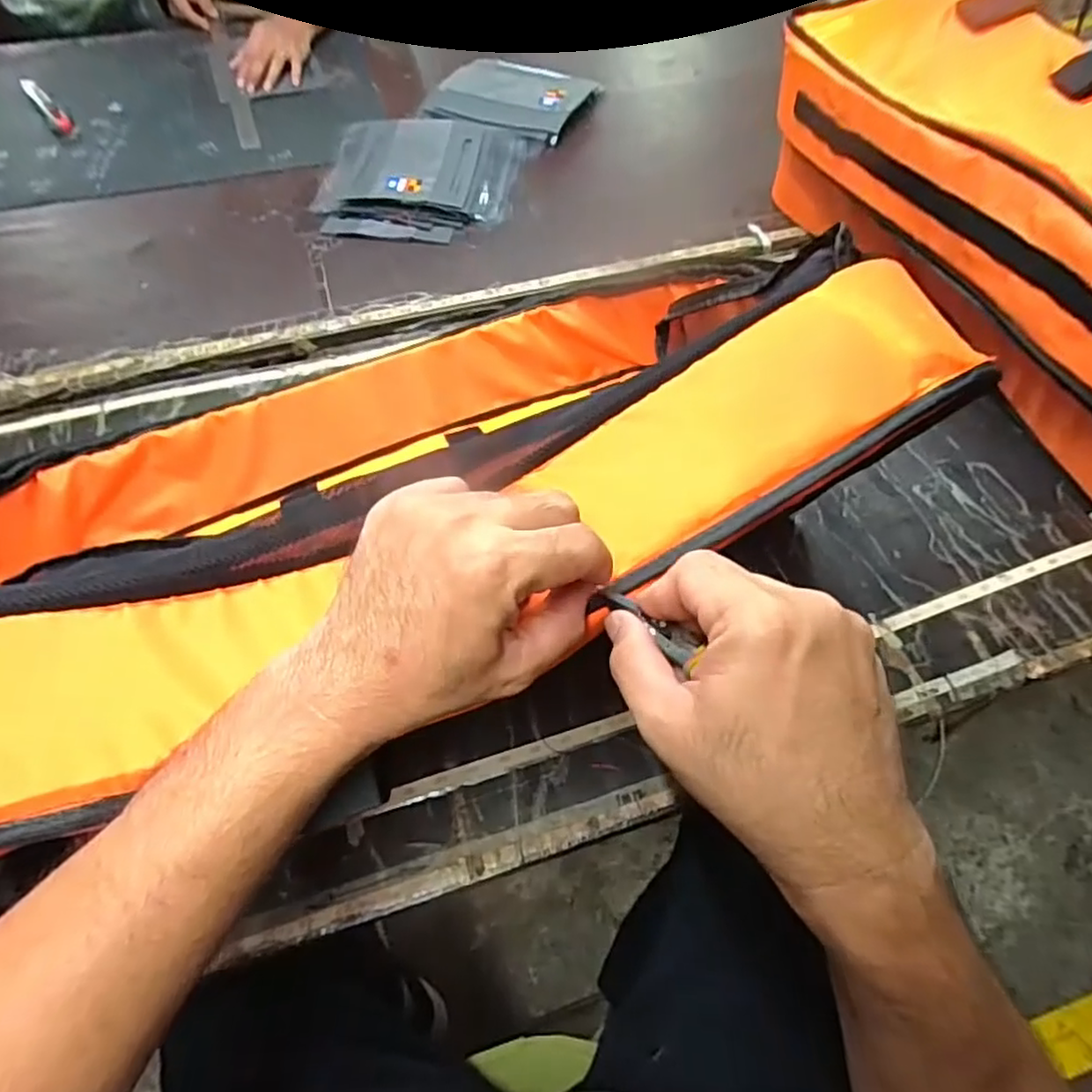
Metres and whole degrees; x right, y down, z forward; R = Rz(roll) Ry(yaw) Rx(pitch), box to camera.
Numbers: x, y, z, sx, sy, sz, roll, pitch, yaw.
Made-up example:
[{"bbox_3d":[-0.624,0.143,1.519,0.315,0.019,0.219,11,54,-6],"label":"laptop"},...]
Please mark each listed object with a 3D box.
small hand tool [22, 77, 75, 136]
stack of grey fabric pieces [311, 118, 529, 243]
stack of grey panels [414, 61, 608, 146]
[{"bbox_3d":[-0.783,-0.692,1.044,0.029,0.009,0.208,-34,64,-21],"label":"small hand tool"},{"bbox_3d":[-0.176,-0.532,0.951,0.266,0.028,0.266,5,57,2],"label":"stack of grey fabric pieces"},{"bbox_3d":[-0.061,-0.719,1.074,0.242,0.032,0.216,19,58,11],"label":"stack of grey panels"}]

